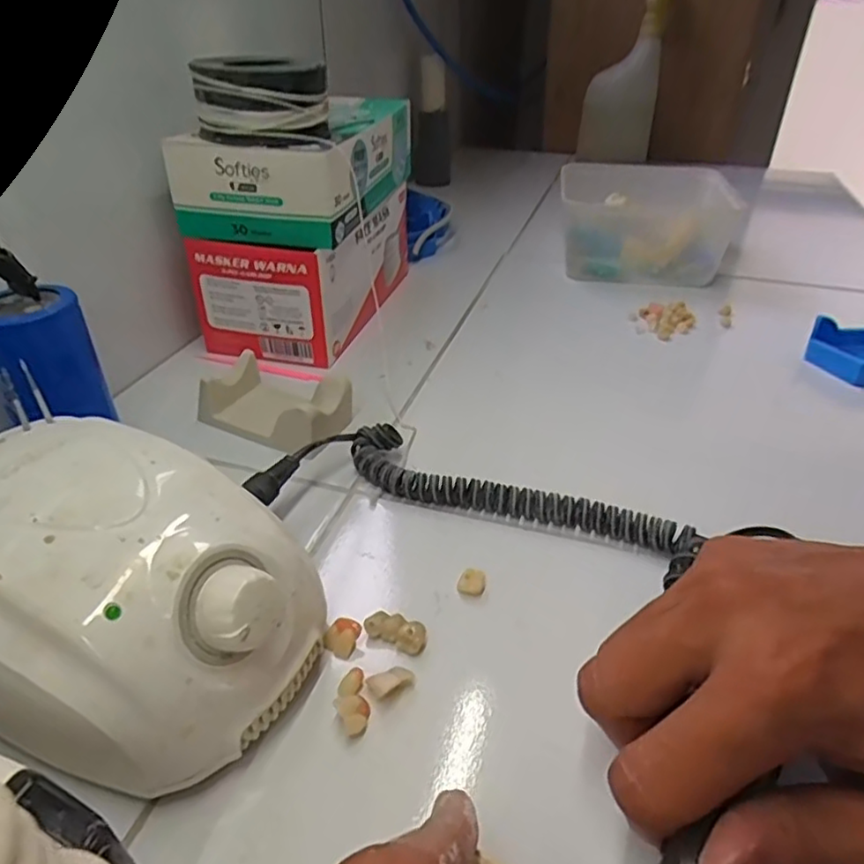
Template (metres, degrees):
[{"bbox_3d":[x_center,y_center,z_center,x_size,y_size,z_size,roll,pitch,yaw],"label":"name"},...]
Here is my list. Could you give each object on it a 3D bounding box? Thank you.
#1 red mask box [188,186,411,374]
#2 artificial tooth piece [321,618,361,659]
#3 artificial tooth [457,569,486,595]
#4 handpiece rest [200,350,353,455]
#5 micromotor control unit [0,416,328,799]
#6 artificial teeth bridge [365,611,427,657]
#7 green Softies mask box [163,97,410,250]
[{"bbox_3d":[-0.093,-0.136,0.514,0.105,0.084,0.186,9,35,12],"label":"red mask box"},{"bbox_3d":[-0.037,0.086,0.270,0.012,0.010,0.013,20,39,26],"label":"artificial tooth piece"},{"bbox_3d":[0.018,0.069,0.294,0.013,0.008,0.010,2,35,3],"label":"artificial tooth"},{"bbox_3d":[-0.095,-0.019,0.392,0.092,0.029,0.048,22,40,28],"label":"handpiece rest"},{"bbox_3d":[-0.117,0.056,0.237,0.135,0.071,0.109,14,37,19],"label":"micromotor control unit"},{"bbox_3d":[-0.015,0.085,0.272,0.026,0.007,0.013,14,37,19],"label":"artificial teeth bridge"},{"bbox_3d":[-0.093,-0.199,0.473,0.109,0.061,0.184,7,35,9],"label":"green Softies mask box"}]

